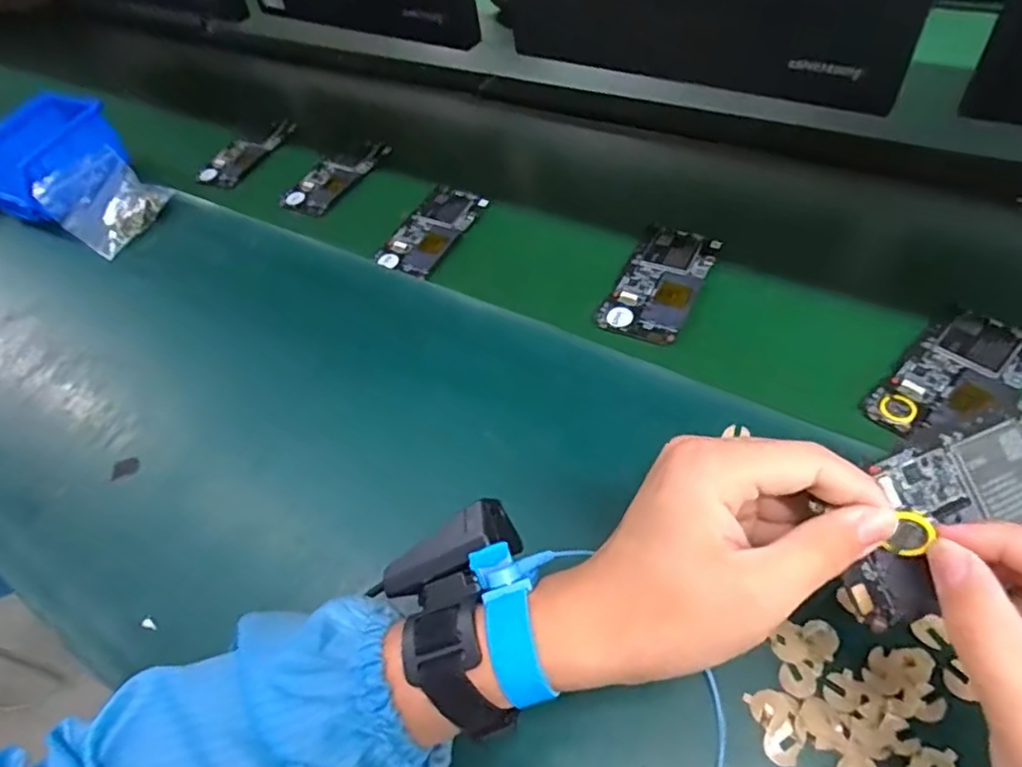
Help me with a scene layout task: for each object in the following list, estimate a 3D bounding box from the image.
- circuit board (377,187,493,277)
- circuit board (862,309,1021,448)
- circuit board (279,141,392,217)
[{"bbox_3d":[-0.075,-0.150,0.587,0.063,0.011,0.120,22,61,21],"label":"circuit board"},{"bbox_3d":[0.295,-0.003,0.405,0.124,0.005,0.066,-40,55,-19],"label":"circuit board"},{"bbox_3d":[-0.193,-0.229,0.668,0.065,0.010,0.124,19,54,26],"label":"circuit board"}]

